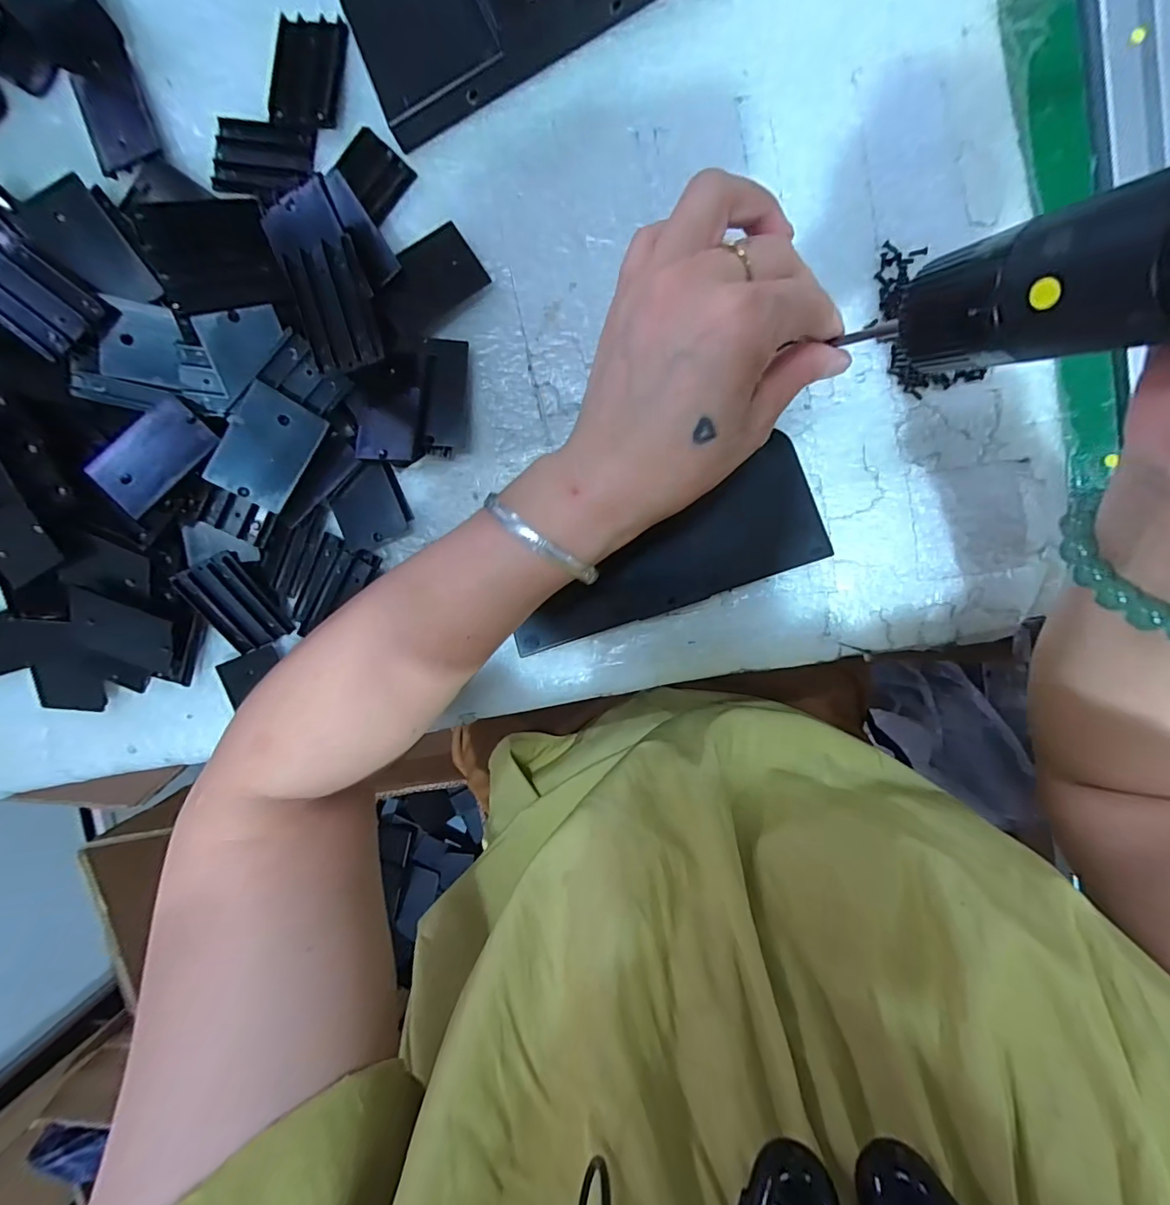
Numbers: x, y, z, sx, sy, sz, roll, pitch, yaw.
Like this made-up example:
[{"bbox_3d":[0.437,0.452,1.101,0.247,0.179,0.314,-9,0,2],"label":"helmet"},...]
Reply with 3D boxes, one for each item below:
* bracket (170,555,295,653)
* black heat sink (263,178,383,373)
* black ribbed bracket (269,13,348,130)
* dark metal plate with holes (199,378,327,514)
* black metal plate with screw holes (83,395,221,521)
[{"bbox_3d":[-0.195,0.002,0.283,0.037,0.006,0.055,-24,123,2],"label":"bracket"},{"bbox_3d":[-0.124,-0.155,0.243,0.037,0.009,0.084,-17,97,6],"label":"black heat sink"},{"bbox_3d":[-0.143,-0.274,0.265,0.038,0.008,0.055,5,95,4],"label":"black ribbed bracket"},{"bbox_3d":[-0.160,-0.077,0.257,0.036,0.005,0.054,30,95,-30],"label":"dark metal plate with holes"},{"bbox_3d":[-0.209,-0.071,0.247,0.055,0.010,0.031,-46,103,-2],"label":"black metal plate with screw holes"}]

